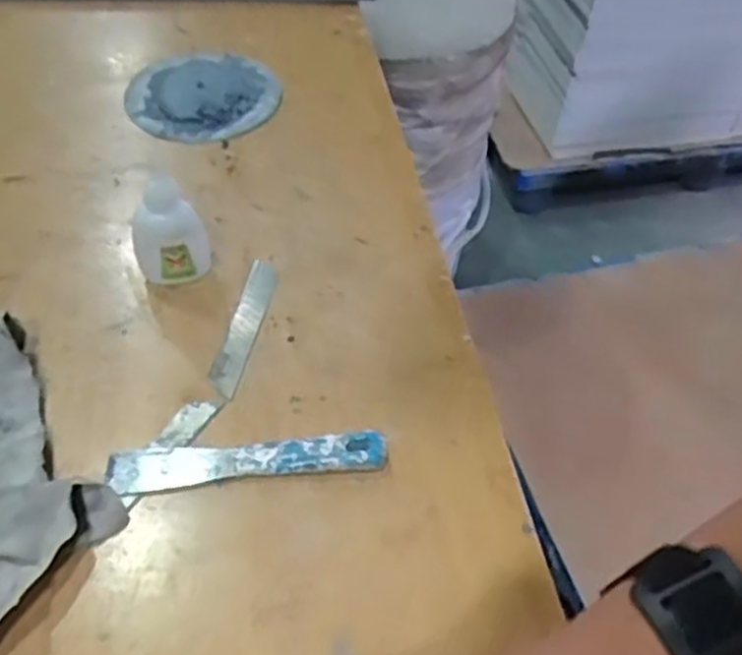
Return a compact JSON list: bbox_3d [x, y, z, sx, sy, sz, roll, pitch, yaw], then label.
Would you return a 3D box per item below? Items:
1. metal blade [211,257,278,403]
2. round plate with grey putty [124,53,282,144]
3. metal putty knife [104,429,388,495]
[{"bbox_3d":[-0.075,-0.002,0.457,0.018,0.005,0.097,15,56,0],"label":"metal blade"},{"bbox_3d":[-0.131,-0.182,0.597,0.112,0.006,0.112,2,51,-2],"label":"round plate with grey putty"},{"bbox_3d":[-0.064,0.066,0.395,0.140,0.013,0.024,-3,51,-6],"label":"metal putty knife"}]

